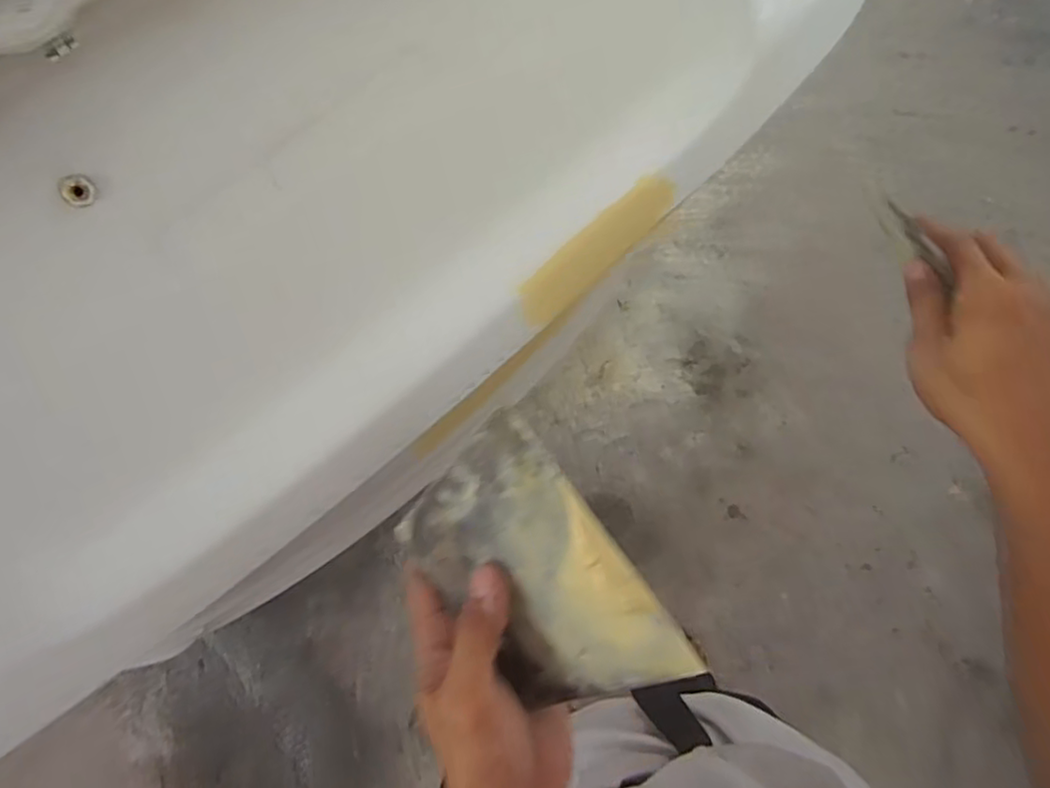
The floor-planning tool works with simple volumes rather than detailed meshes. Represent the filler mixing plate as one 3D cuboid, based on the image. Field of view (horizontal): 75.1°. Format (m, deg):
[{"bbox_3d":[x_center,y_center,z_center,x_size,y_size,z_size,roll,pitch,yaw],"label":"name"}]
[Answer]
[{"bbox_3d":[0.003,0.088,0.323,0.099,0.007,0.137,-40,85,30],"label":"filler mixing plate"}]

